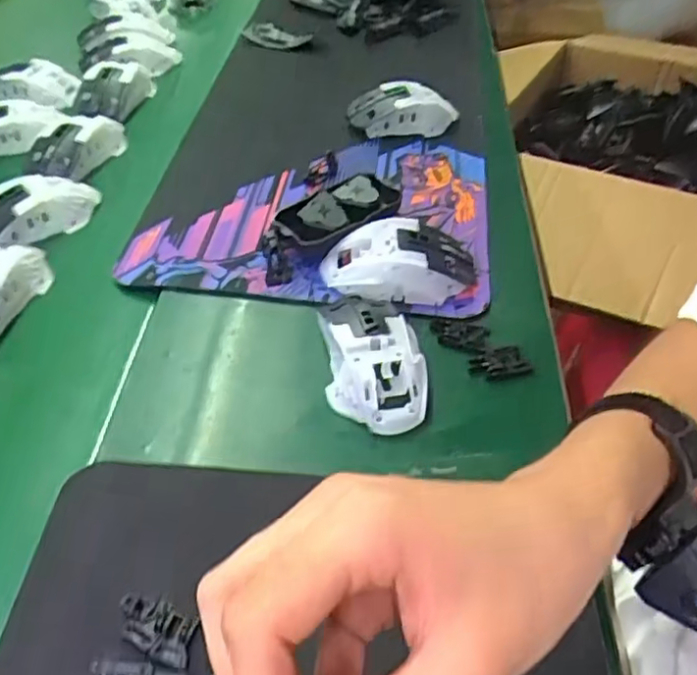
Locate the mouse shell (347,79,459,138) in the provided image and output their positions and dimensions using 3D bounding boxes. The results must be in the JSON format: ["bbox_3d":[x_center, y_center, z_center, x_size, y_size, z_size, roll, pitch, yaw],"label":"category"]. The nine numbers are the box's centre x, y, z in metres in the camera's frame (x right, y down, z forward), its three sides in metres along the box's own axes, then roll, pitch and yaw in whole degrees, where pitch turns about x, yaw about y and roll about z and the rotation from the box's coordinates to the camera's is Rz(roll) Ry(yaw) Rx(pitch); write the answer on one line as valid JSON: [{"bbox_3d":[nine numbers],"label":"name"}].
[{"bbox_3d":[0.057,-0.236,0.685,0.116,0.043,0.054,-1,46,-2],"label":"mouse shell"}]

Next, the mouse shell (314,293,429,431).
[{"bbox_3d":[0.016,0.007,0.455,0.061,0.035,0.114,-5,46,-5],"label":"mouse shell"}]

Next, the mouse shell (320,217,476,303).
[{"bbox_3d":[0.040,-0.059,0.517,0.115,0.037,0.057,-4,46,-4],"label":"mouse shell"}]

